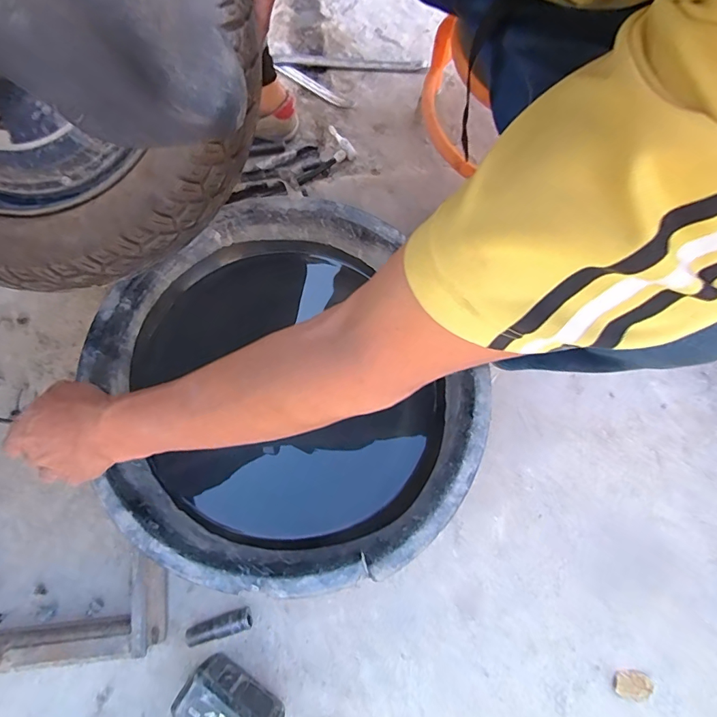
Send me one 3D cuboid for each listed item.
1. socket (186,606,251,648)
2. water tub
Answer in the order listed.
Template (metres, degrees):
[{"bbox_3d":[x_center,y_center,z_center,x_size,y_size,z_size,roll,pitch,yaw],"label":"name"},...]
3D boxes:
[{"bbox_3d":[-0.175,0.334,0.542,0.085,0.024,0.023,-18,77,-6],"label":"socket"},{"bbox_3d":[-0.091,0.060,0.548,0.408,0.142,0.413,-23,78,-7],"label":"water tub"}]

